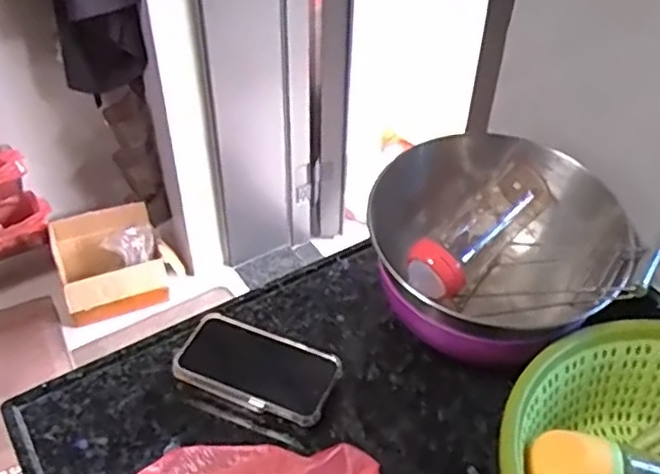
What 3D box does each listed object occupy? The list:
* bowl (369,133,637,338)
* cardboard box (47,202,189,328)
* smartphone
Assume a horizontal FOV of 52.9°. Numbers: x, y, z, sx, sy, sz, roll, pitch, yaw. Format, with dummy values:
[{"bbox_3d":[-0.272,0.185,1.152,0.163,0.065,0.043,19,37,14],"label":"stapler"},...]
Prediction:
[{"bbox_3d":[0.178,0.007,0.669,0.196,0.122,0.230,-32,52,-30],"label":"bowl"},{"bbox_3d":[-0.561,0.062,1.757,0.302,0.225,0.179,-22,48,-22],"label":"cardboard box"},{"bbox_3d":[-0.070,0.125,0.649,0.153,0.017,0.082,19,55,14],"label":"smartphone"}]

